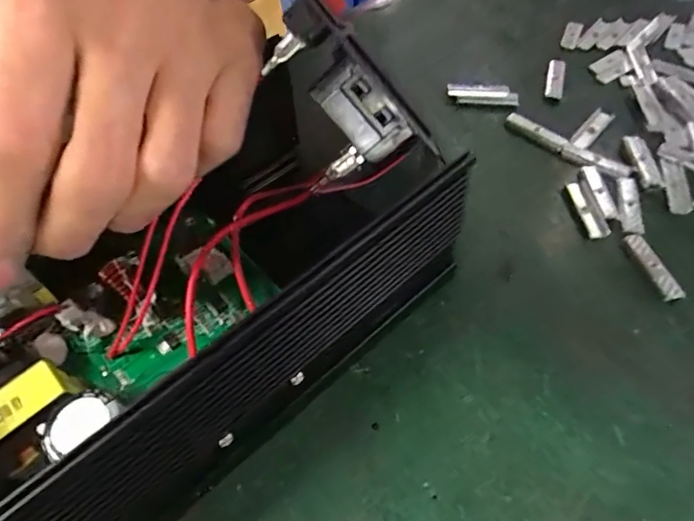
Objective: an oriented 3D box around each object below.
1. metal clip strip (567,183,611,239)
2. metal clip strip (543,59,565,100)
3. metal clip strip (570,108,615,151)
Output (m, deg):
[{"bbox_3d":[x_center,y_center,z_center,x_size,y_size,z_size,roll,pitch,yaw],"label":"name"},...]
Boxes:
[{"bbox_3d":[0.099,-0.022,0.208,0.009,0.004,0.029,-5,56,-1],"label":"metal clip strip"},{"bbox_3d":[0.105,-0.091,0.255,0.008,0.006,0.028,15,57,12],"label":"metal clip strip"},{"bbox_3d":[0.111,-0.060,0.230,0.009,0.004,0.028,37,64,24],"label":"metal clip strip"}]

